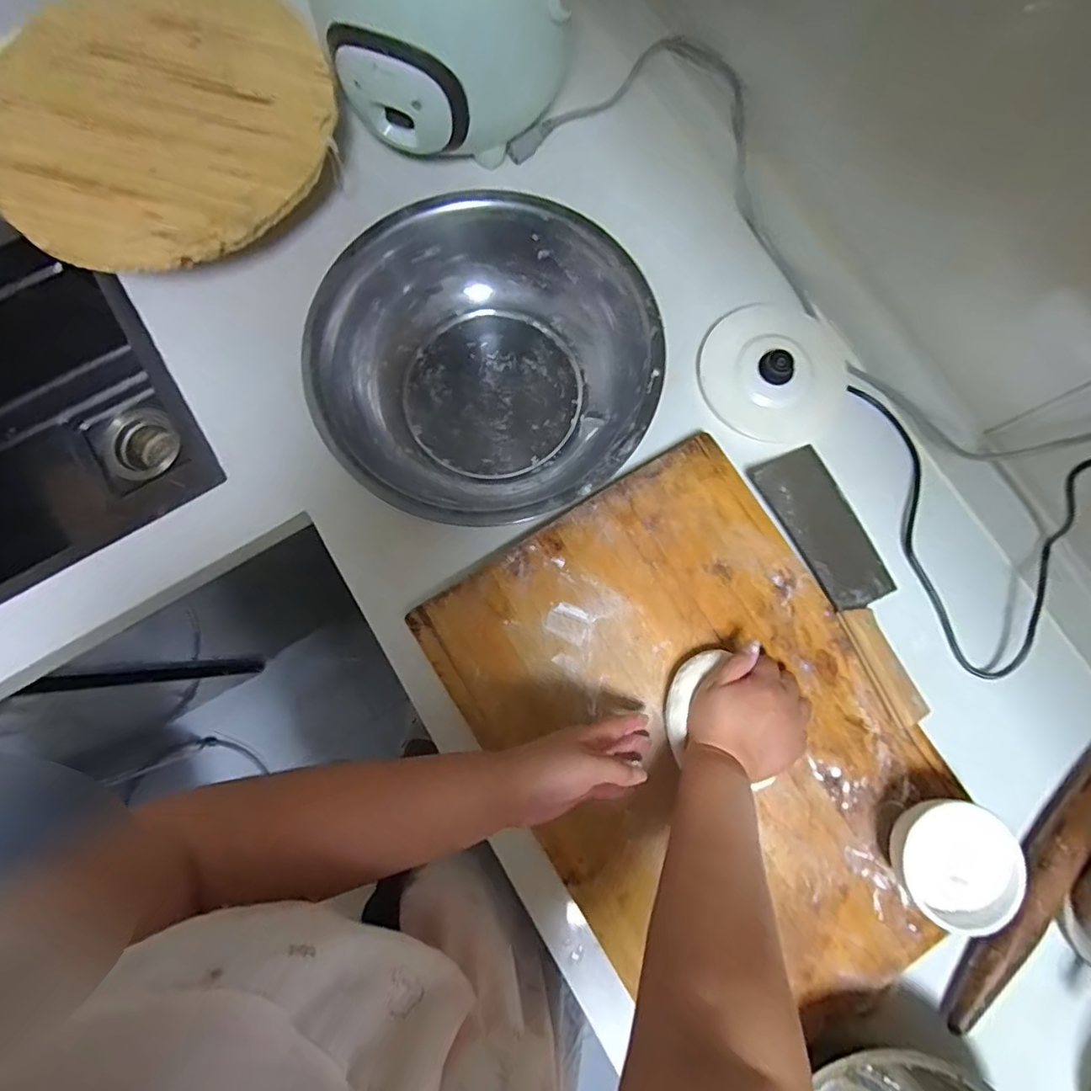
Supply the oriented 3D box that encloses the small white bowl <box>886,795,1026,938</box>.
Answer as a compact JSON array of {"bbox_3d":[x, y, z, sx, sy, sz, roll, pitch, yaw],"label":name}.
[{"bbox_3d":[0.342,0.268,0.472,0.087,0.049,0.095,0,80,-1],"label":"small white bowl"}]

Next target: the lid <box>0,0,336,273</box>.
[{"bbox_3d":[-0.373,-0.413,0.532,0.301,0.030,0.319,0,80,-1],"label":"lid"}]

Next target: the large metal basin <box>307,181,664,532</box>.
[{"bbox_3d":[-0.057,-0.167,0.542,0.295,0.096,0.306,0,80,-1],"label":"large metal basin"}]

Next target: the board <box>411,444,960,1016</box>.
[{"bbox_3d":[0.146,0.179,0.513,0.342,0.028,0.476,-32,82,-6],"label":"board"}]

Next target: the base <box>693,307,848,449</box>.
[{"bbox_3d":[0.243,-0.184,0.576,0.151,0.027,0.139,-5,80,-2],"label":"base"}]

